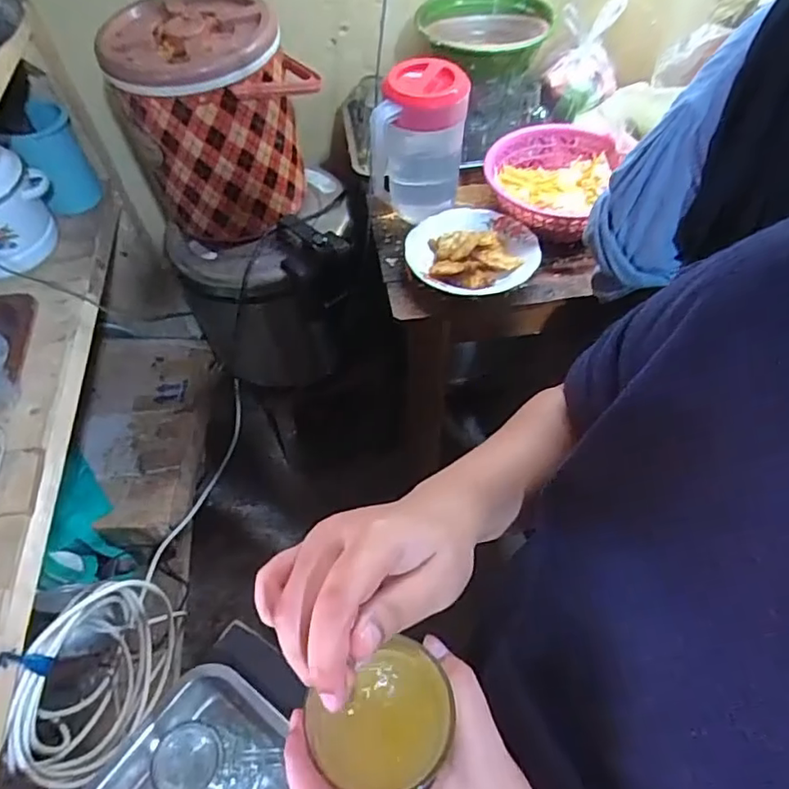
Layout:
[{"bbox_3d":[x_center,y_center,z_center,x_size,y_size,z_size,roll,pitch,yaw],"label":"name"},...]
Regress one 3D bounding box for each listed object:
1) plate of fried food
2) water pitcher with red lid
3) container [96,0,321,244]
[{"bbox_3d":[0.127,-0.229,0.944,0.195,0.033,0.187,0,55,0],"label":"plate of fried food"},{"bbox_3d":[0.037,-0.395,0.950,0.143,0.232,0.103,-1,55,-1],"label":"water pitcher with red lid"},{"bbox_3d":[-0.294,-0.447,0.981,0.212,0.309,0.258,38,63,23],"label":"container"}]

